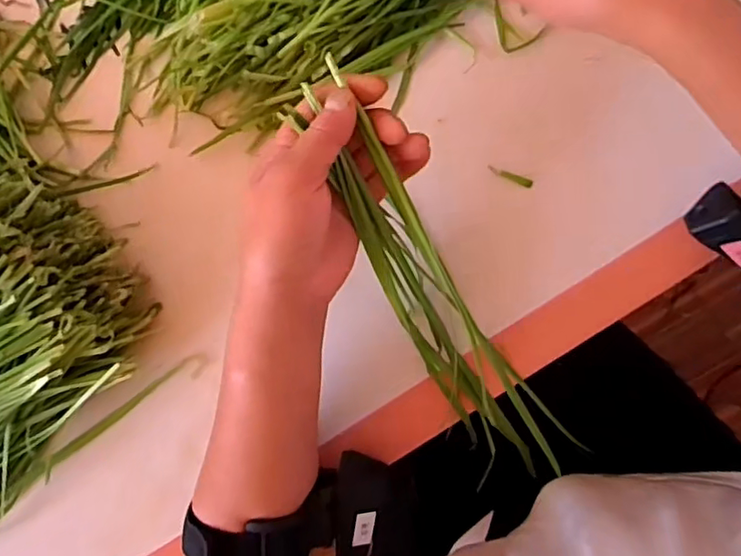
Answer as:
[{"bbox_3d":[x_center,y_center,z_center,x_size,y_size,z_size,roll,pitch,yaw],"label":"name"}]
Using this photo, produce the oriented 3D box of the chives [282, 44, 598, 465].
[{"bbox_3d":[0.030,0.004,0.343,0.049,0.047,0.250,-32,100,3],"label":"chives"}]

